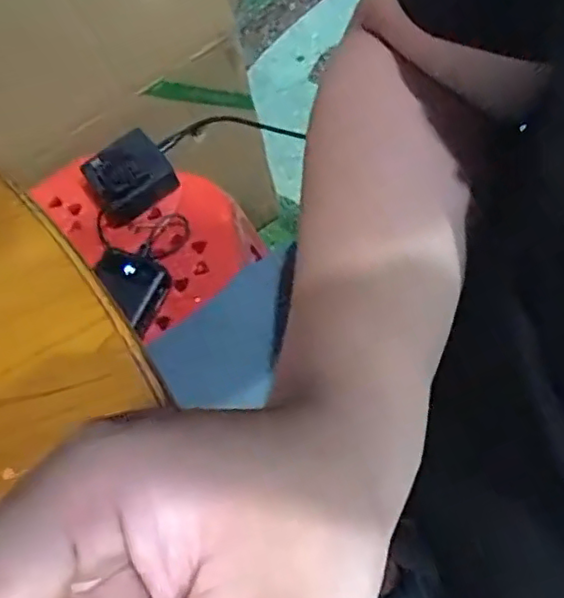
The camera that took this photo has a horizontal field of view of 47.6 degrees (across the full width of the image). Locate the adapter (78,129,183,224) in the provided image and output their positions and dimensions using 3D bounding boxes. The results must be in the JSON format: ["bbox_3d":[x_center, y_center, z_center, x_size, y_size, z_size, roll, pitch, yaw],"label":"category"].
[{"bbox_3d":[-0.158,-0.130,0.661,0.082,0.044,0.073,-33,67,-7],"label":"adapter"}]

